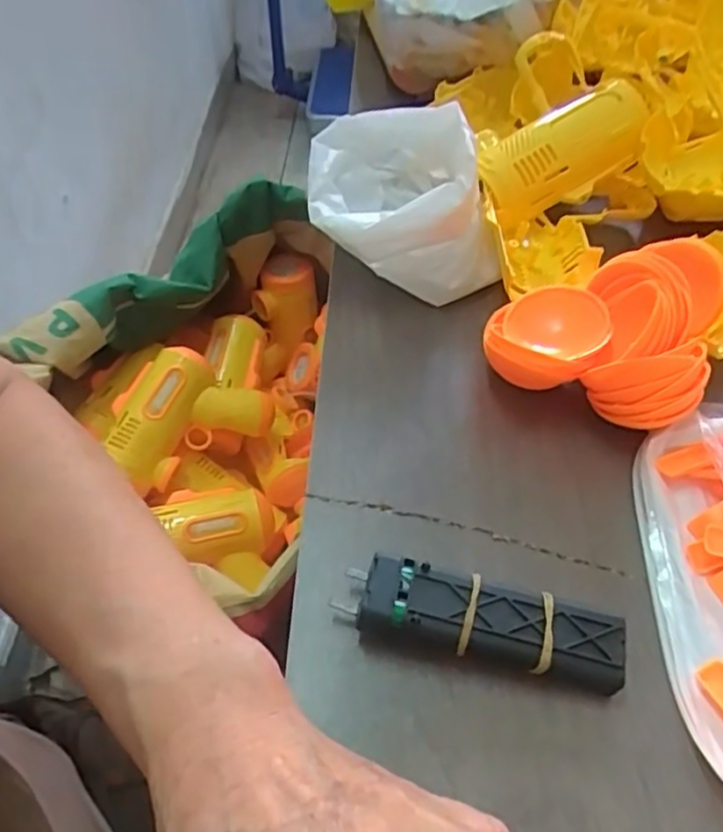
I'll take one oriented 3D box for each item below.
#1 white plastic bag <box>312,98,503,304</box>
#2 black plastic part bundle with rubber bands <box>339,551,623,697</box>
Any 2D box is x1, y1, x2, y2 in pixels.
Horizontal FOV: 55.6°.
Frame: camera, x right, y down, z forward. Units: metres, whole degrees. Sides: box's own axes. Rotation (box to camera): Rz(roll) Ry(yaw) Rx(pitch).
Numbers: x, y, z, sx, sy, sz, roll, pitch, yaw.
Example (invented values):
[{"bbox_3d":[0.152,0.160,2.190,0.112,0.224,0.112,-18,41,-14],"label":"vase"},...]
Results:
[{"bbox_3d":[0.020,-0.140,0.443,0.110,0.072,0.132,-8,51,-7],"label":"white plastic bag"},{"bbox_3d":[0.050,0.088,0.290,0.117,0.024,0.032,11,52,8],"label":"black plastic part bundle with rubber bands"}]

